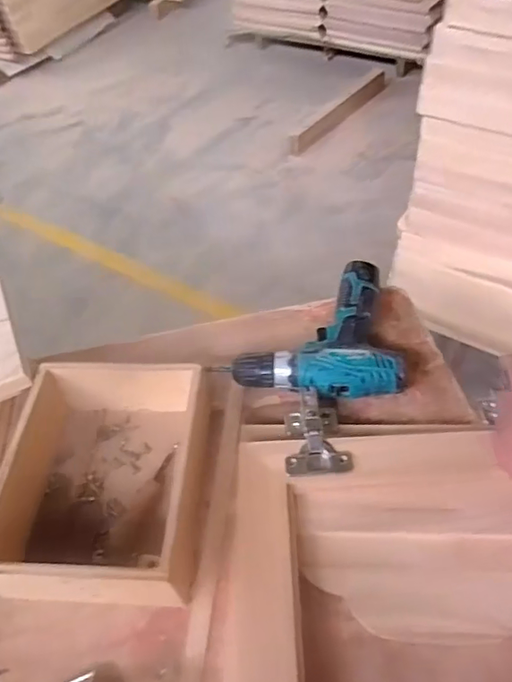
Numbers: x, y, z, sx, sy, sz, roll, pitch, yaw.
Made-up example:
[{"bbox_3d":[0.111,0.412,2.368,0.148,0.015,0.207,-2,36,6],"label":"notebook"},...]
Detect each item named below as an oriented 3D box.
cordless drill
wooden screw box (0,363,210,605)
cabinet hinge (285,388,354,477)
[{"bbox_3d":[0.057,-0.011,0.627,0.203,0.047,0.191,-4,51,2],"label":"cordless drill"},{"bbox_3d":[-0.140,0.131,0.509,0.174,0.086,0.224,-1,51,4],"label":"wooden screw box"},{"bbox_3d":[0.060,0.090,0.527,0.061,0.026,0.096,-4,34,1],"label":"cabinet hinge"}]

